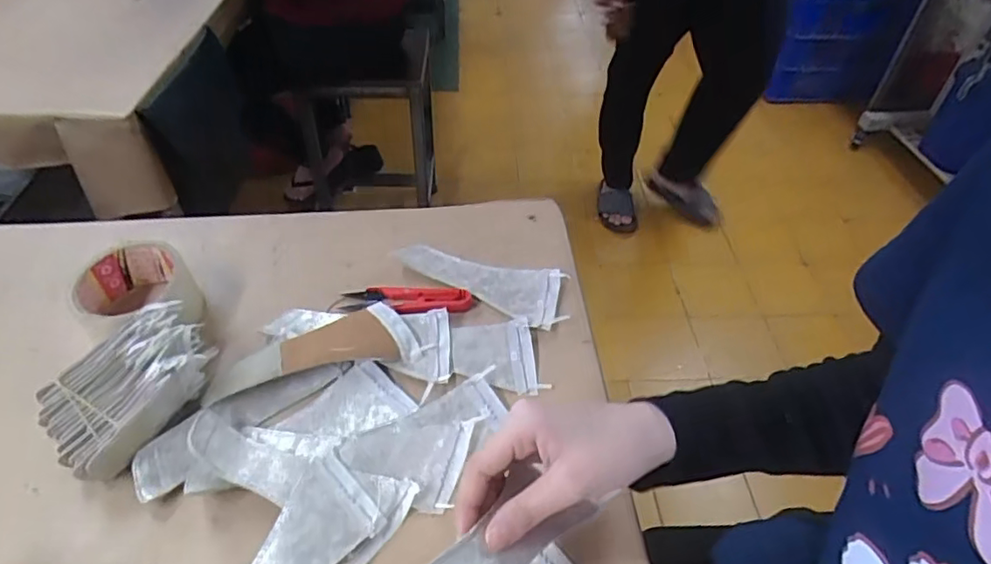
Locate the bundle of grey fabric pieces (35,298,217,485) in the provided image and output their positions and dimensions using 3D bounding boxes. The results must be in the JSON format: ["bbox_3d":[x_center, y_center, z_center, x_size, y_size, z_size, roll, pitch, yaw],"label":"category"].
[{"bbox_3d":[-0.267,0.077,0.446,0.080,0.058,0.120,33,53,27],"label":"bundle of grey fabric pieces"}]

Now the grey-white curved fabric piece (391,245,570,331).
[{"bbox_3d":[-0.011,-0.006,0.561,0.166,0.015,0.058,22,48,18],"label":"grey-white curved fabric piece"}]

